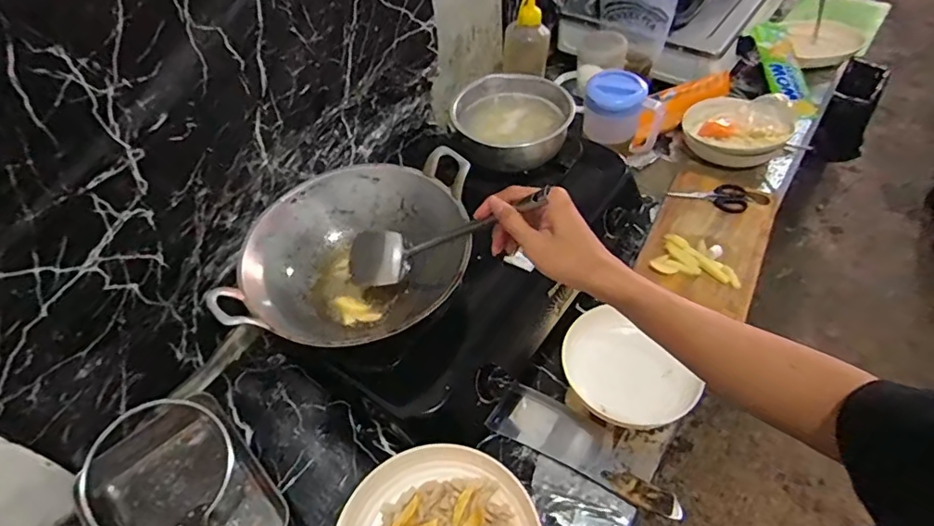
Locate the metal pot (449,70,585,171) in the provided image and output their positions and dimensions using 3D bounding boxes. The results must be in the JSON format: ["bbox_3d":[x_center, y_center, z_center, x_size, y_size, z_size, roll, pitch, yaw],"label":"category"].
[{"bbox_3d":[0.077,-0.230,0.875,0.182,0.067,0.191,-2,51,2],"label":"metal pot"}]

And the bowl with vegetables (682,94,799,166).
[{"bbox_3d":[0.506,-0.250,1.002,0.190,0.083,0.143,15,54,15],"label":"bowl with vegetables"}]

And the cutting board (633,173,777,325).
[{"bbox_3d":[0.404,-0.053,0.899,0.171,0.023,0.275,22,56,20],"label":"cutting board"}]

